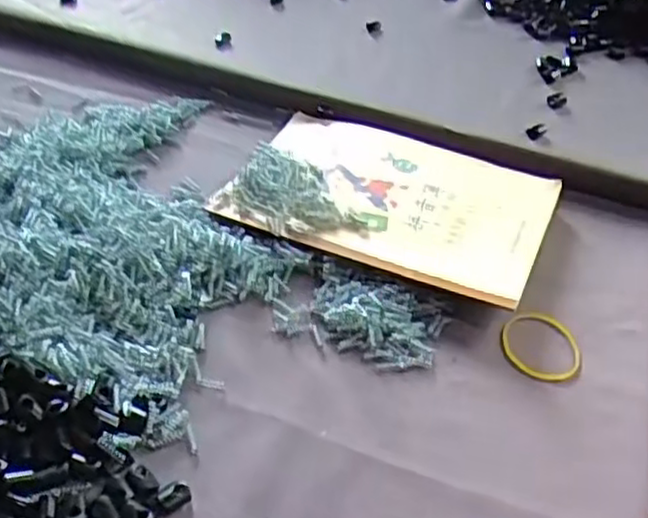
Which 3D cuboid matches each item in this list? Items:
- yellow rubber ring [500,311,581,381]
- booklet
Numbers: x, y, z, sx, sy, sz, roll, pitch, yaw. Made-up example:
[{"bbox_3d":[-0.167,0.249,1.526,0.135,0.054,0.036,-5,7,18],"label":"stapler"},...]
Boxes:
[{"bbox_3d":[0.124,0.048,0.416,0.045,0.007,0.045,4,43,-4],"label":"yellow rubber ring"},{"bbox_3d":[0.046,-0.044,0.493,0.200,0.015,0.142,21,45,14],"label":"booklet"}]

